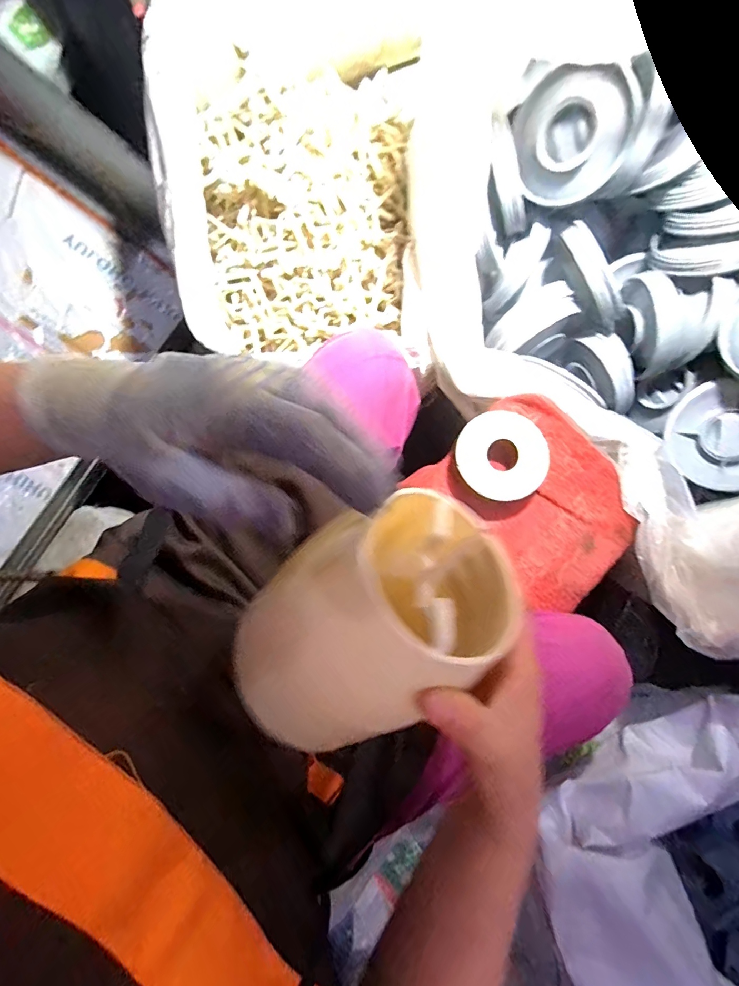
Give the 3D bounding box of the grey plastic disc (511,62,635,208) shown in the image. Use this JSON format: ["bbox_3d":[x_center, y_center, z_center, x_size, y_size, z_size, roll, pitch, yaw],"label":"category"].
[{"bbox_3d":[0.243,-0.431,0.492,0.121,0.017,0.131,16,124,25],"label":"grey plastic disc"}]

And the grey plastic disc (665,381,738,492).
[{"bbox_3d":[0.448,-0.070,0.514,0.118,0.024,0.139,-31,76,30],"label":"grey plastic disc"}]

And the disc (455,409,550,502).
[{"bbox_3d":[0.145,-0.039,0.461,0.093,0.039,0.097,0,80,0],"label":"disc"}]

